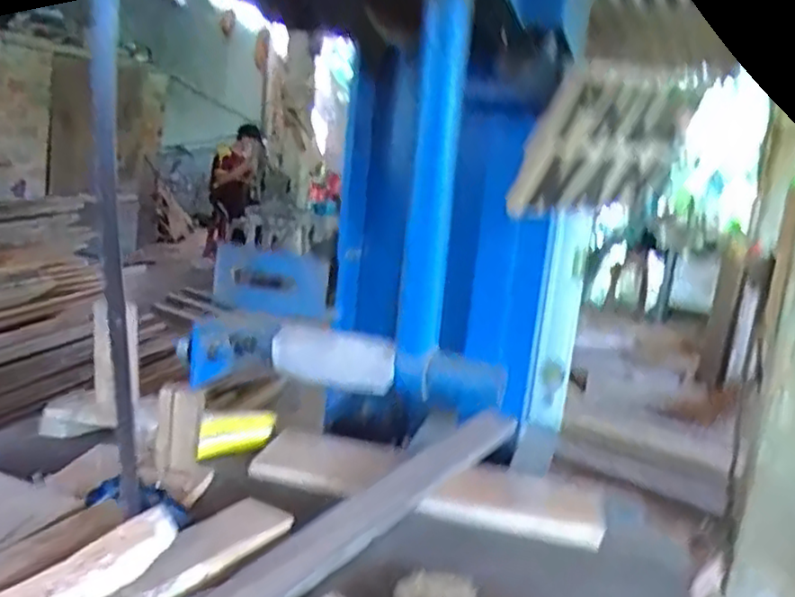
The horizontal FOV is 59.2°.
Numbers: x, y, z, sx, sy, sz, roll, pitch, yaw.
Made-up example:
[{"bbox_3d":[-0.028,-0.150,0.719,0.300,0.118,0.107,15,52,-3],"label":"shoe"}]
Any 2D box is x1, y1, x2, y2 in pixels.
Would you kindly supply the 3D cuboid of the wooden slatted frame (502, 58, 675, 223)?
[{"bbox_3d":[0.192,-0.147,0.647,0.163,0.151,0.018,-11,44,-25],"label":"wooden slatted frame"}]

